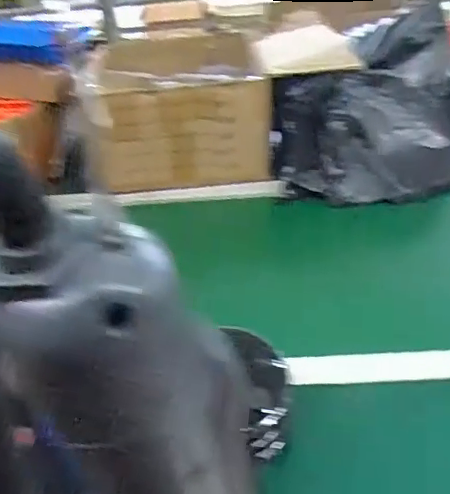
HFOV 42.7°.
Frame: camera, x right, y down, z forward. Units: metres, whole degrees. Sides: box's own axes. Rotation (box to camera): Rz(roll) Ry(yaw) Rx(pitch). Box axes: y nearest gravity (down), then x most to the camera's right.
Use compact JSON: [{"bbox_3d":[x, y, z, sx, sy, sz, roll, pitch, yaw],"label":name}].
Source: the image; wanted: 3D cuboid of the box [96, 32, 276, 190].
[{"bbox_3d":[-0.086,-0.280,1.096,0.293,0.172,0.424,-6,30,-1],"label":"box"}]

